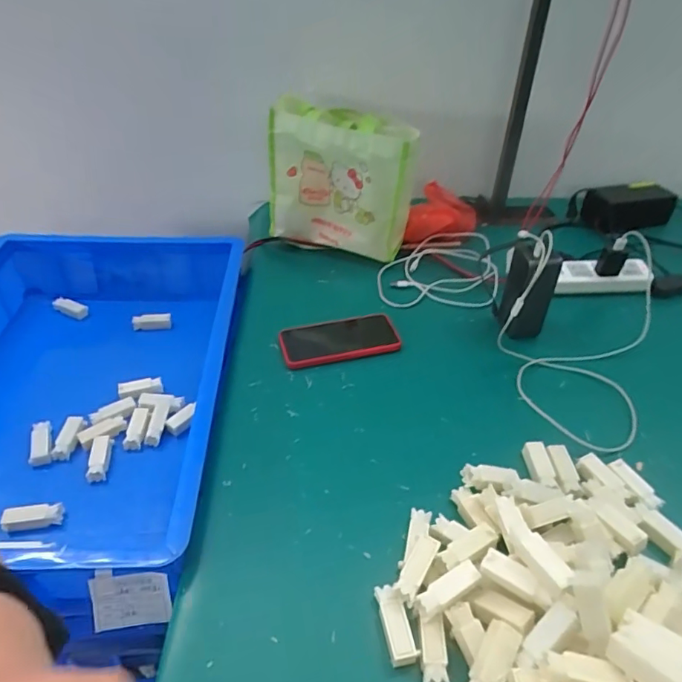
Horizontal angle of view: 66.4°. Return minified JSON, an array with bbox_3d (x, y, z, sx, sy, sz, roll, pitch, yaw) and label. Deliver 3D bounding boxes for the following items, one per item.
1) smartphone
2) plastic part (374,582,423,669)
[{"bbox_3d":[-0.004,-0.006,0.768,0.169,0.014,0.087,-10,41,-11],"label":"smartphone"},{"bbox_3d":[0.048,0.249,0.459,0.023,0.021,0.063,-8,40,-8],"label":"plastic part"}]

